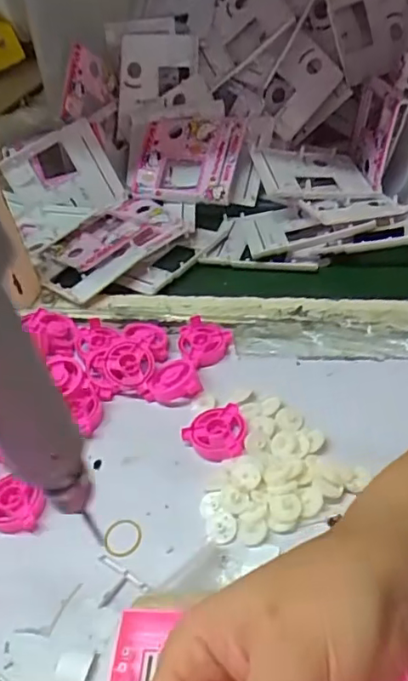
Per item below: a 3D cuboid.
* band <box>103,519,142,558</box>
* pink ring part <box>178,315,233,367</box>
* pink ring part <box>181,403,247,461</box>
[{"bbox_3d":[-0.062,0.151,0.417,0.029,0.006,0.031,-6,41,5],"label":"band"},{"bbox_3d":[0.001,-0.001,0.552,0.055,0.016,0.060,-10,41,1],"label":"pink ring part"},{"bbox_3d":[0.010,0.077,0.469,0.053,0.014,0.052,0,42,12],"label":"pink ring part"}]

